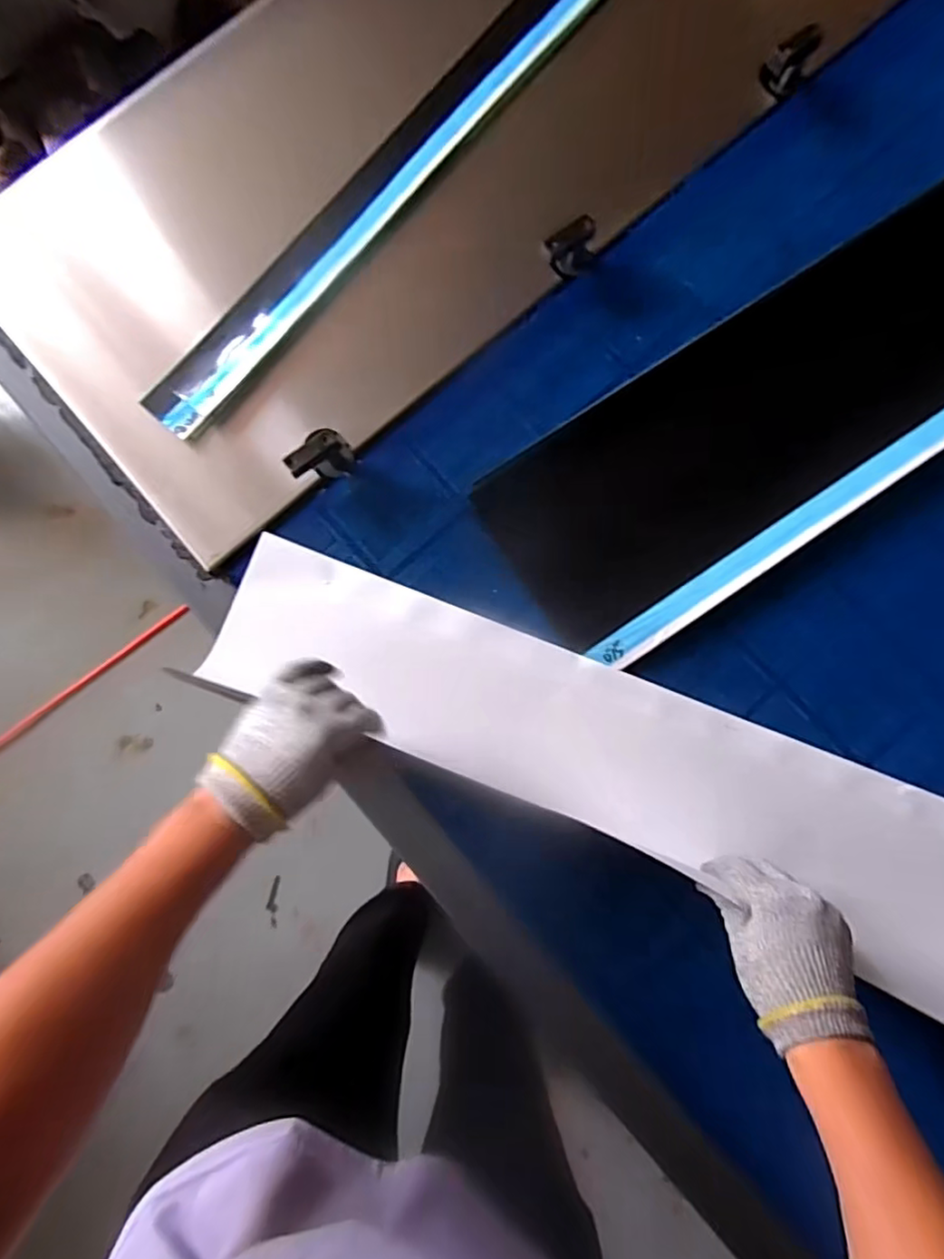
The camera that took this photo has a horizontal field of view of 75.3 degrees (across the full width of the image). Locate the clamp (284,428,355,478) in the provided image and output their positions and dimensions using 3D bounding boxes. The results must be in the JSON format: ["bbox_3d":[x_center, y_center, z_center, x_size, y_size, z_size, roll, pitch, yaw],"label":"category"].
[{"bbox_3d":[-0.132,-0.150,0.535,0.055,0.052,0.023,-33,84,-4],"label":"clamp"}]

